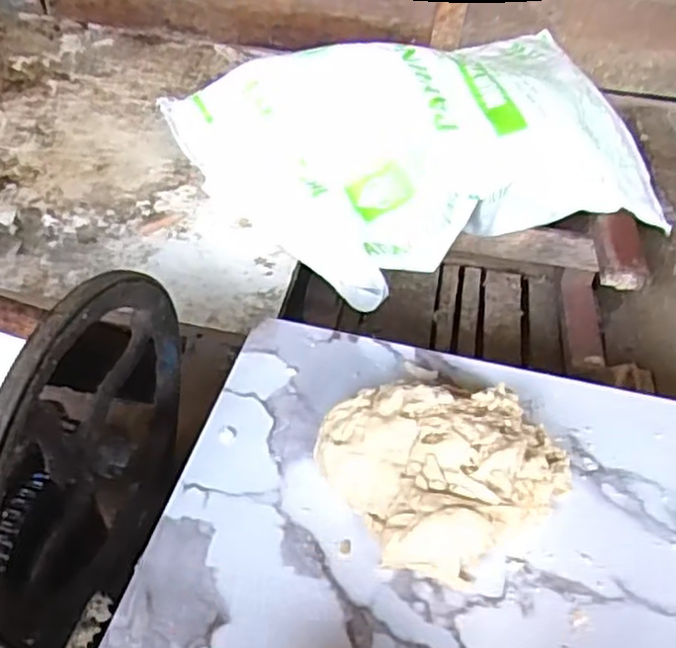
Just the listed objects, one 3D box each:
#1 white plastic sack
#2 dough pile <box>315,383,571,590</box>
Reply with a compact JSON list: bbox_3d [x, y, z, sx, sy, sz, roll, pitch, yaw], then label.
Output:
[{"bbox_3d":[0.135,-0.259,1.026,0.668,0.194,0.392,-14,50,-19],"label":"white plastic sack"},{"bbox_3d":[0.077,0.092,0.474,0.155,0.060,0.134,-20,49,-21],"label":"dough pile"}]

